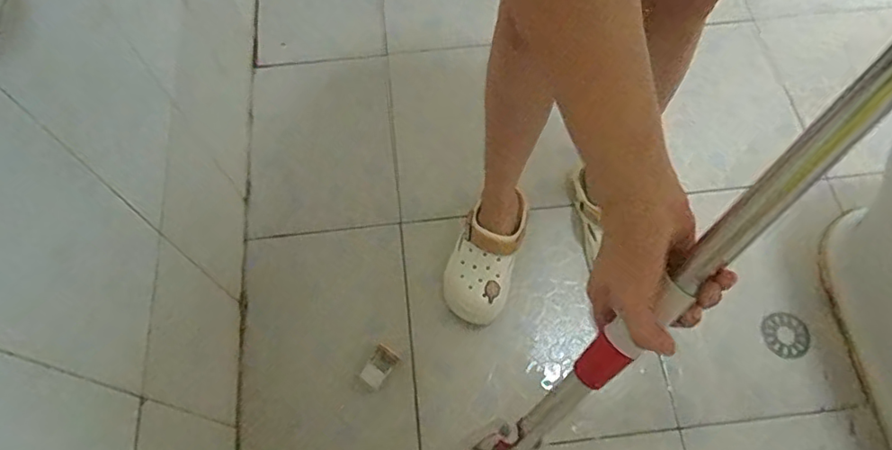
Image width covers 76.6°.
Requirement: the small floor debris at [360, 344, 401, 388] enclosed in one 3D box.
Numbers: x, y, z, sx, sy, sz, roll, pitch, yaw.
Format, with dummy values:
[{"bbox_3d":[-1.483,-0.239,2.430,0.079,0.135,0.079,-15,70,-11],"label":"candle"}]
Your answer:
[{"bbox_3d":[-0.106,0.227,0.903,0.039,0.031,0.060,29,68,14],"label":"small floor debris"}]

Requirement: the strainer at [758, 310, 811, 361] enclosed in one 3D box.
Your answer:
[{"bbox_3d":[0.559,0.181,0.934,0.076,0.010,0.073,-1,64,1],"label":"strainer"}]

